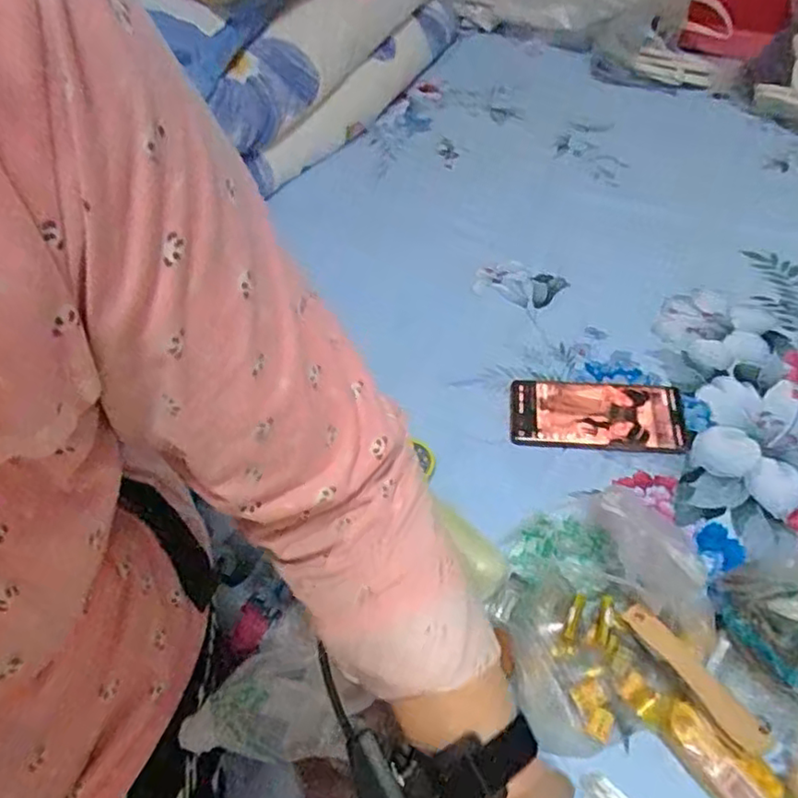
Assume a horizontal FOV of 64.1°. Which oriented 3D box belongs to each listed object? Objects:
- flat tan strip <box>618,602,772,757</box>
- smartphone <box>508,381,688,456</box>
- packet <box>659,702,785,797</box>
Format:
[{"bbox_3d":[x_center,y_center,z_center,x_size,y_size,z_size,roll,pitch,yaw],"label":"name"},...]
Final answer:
[{"bbox_3d":[0.216,0.200,0.464,0.022,0.014,0.119,-33,57,-20],"label":"flat tan strip"},{"bbox_3d":[0.194,0.014,0.625,0.165,0.007,0.078,3,53,6],"label":"smartphone"},{"bbox_3d":[0.218,0.247,0.428,0.040,0.026,0.084,-35,58,-21],"label":"packet"}]

